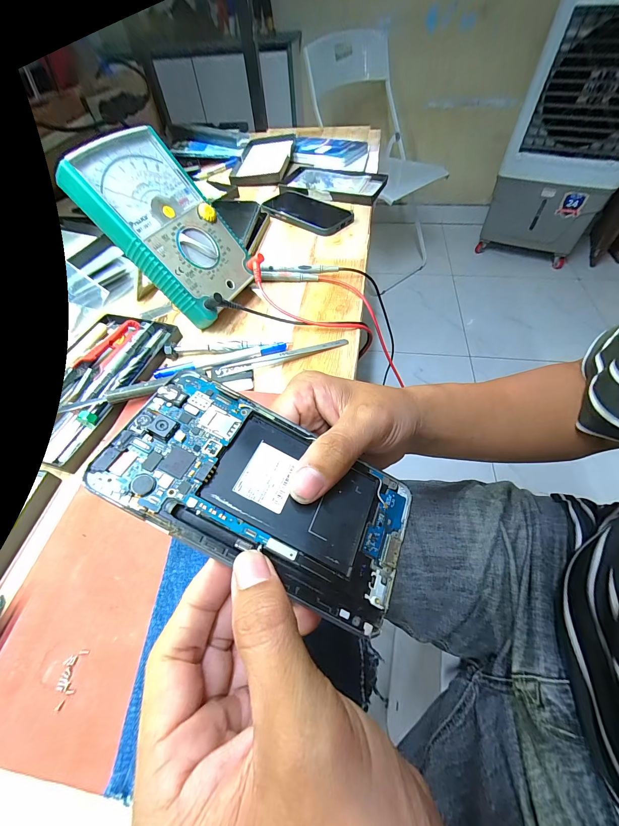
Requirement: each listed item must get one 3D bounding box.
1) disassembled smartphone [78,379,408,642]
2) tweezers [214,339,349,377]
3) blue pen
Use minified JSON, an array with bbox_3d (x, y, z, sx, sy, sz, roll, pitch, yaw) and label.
[{"bbox_3d":[-0.021,0.037,0.155,0.147,0.007,0.075,29,58,-1],"label":"disassembled smartphone"},{"bbox_3d":[-0.026,-0.057,0.312,0.136,0.009,0.014,-16,55,-8],"label":"tweezers"},{"bbox_3d":[-0.087,-0.054,0.311,0.130,0.006,0.012,-16,55,-8],"label":"blue pen"}]

